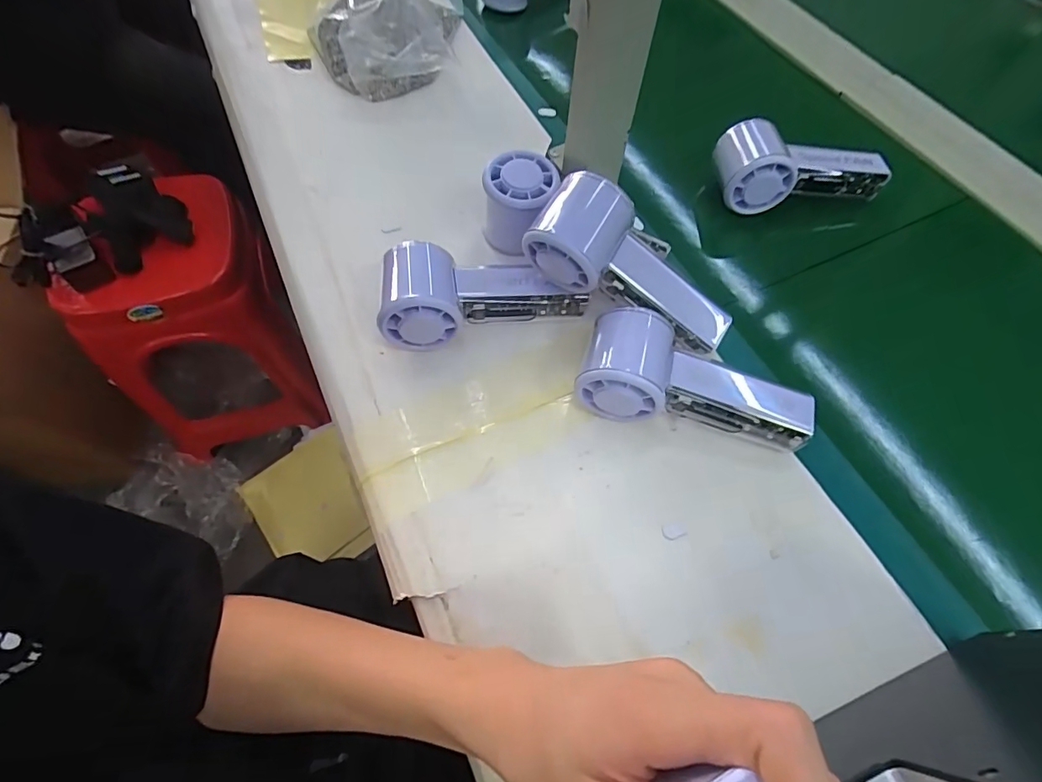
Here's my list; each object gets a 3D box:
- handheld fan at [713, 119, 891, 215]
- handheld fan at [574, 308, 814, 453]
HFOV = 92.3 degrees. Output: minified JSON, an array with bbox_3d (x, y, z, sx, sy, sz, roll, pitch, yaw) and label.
[{"bbox_3d":[0.248,-0.203,0.444,0.158,0.053,0.052,-10,63,-4],"label":"handheld fan"},{"bbox_3d":[0.115,-0.009,0.326,0.149,0.059,0.056,9,63,5],"label":"handheld fan"}]

